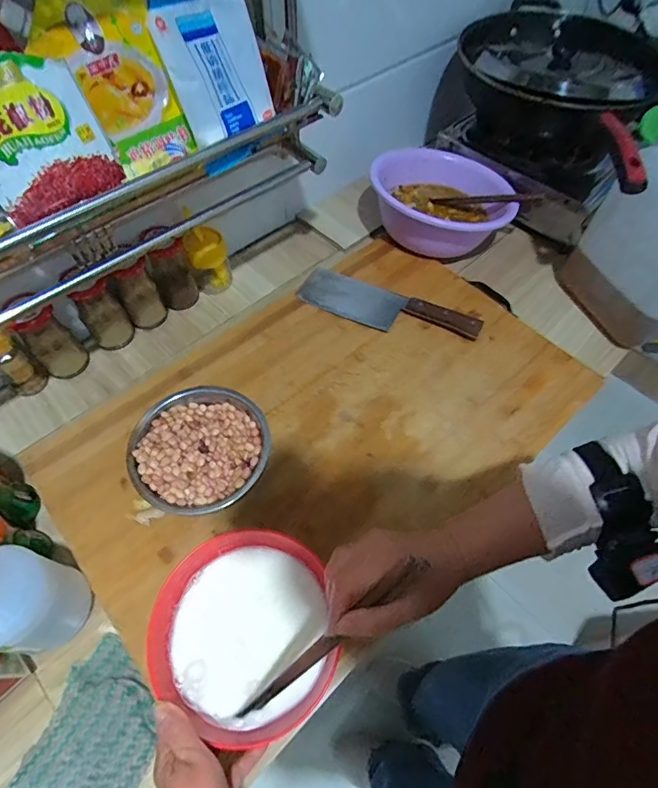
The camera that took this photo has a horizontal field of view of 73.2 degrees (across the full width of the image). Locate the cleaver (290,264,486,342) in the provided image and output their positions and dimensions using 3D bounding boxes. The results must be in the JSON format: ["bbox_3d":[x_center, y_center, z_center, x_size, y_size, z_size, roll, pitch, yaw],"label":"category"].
[{"bbox_3d":[0.089,-0.136,0.709,0.291,0.030,0.073,25,62,14],"label":"cleaver"}]

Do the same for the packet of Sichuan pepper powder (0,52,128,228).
[{"bbox_3d":[-0.273,-0.241,0.403,0.118,0.136,0.015,-36,44,-18],"label":"packet of Sichuan pepper powder"}]

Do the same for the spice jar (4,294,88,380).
[{"bbox_3d":[-0.391,-0.077,0.623,0.056,0.124,0.059,0,59,0],"label":"spice jar"}]

